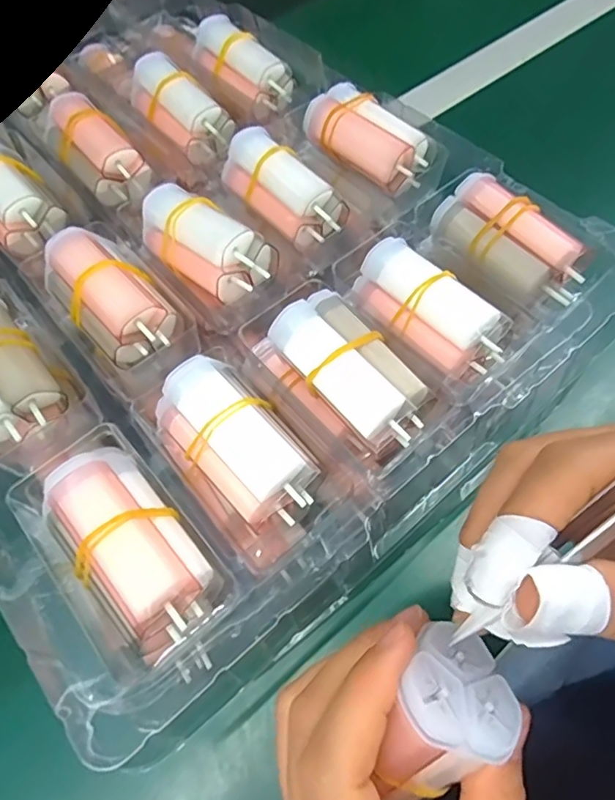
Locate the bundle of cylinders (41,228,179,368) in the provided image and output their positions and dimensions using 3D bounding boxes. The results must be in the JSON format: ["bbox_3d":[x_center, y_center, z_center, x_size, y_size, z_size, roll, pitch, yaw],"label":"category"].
[{"bbox_3d":[-0.088,-0.047,0.239,0.036,0.023,0.066,-37,66,-17],"label":"bundle of cylinders"}]

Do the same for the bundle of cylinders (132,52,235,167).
[{"bbox_3d":[-0.072,-0.164,0.303,0.029,0.025,0.066,-36,65,-16],"label":"bundle of cylinders"}]

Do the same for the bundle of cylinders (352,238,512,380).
[{"bbox_3d":[0.050,-0.039,0.226,0.026,0.021,0.067,-40,67,-18],"label":"bundle of cylinders"}]

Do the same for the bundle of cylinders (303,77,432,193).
[{"bbox_3d":[0.030,-0.136,0.280,0.034,0.021,0.066,-36,65,-16],"label":"bundle of cylinders"}]

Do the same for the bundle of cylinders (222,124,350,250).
[{"bbox_3d":[-0.015,-0.105,0.267,0.031,0.023,0.067,-42,67,-18],"label":"bundle of cylinders"}]

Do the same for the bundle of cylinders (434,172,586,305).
[{"bbox_3d":[0.089,-0.071,0.241,0.030,0.022,0.068,-37,66,-16],"label":"bundle of cylinders"}]

